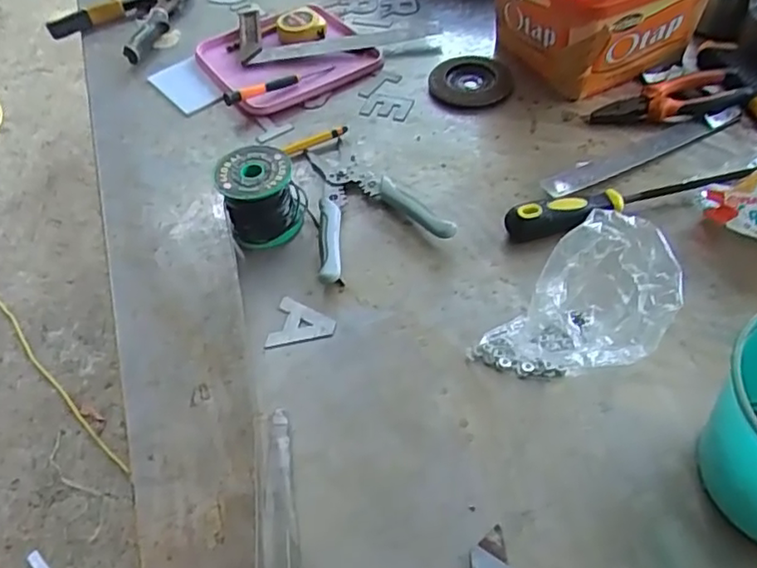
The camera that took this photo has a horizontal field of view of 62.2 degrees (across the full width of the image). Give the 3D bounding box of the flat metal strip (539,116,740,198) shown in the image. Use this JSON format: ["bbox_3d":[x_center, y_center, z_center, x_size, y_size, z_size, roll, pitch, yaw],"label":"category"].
[{"bbox_3d":[0.265,-0.130,0.635,0.226,0.007,0.038,-22,48,-14],"label":"flat metal strip"}]

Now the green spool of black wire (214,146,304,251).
[{"bbox_3d":[-0.107,-0.080,0.581,0.072,0.071,0.063,-17,51,-9],"label":"green spool of black wire"}]

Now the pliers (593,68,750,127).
[{"bbox_3d":[0.304,-0.191,0.661,0.152,0.017,0.060,-14,50,-7],"label":"pliers"}]

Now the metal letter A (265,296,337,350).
[{"bbox_3d":[-0.063,0.034,0.525,0.052,0.005,0.051,5,51,9],"label":"metal letter A"}]

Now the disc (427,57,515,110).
[{"bbox_3d":[0.108,-0.237,0.733,0.098,0.010,0.098,-3,50,3],"label":"disc"}]

